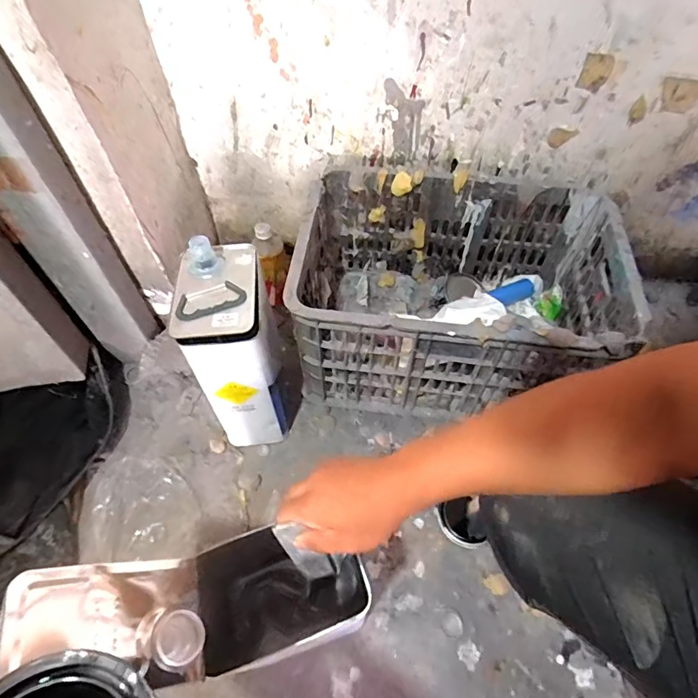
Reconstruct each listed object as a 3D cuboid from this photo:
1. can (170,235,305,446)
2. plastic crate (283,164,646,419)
[{"bbox_3d":[-0.158,0.015,0.743,0.125,0.355,0.169,-5,56,-3],"label":"can"},{"bbox_3d":[0.171,-0.091,0.793,0.468,0.251,0.343,8,56,6],"label":"plastic crate"}]

